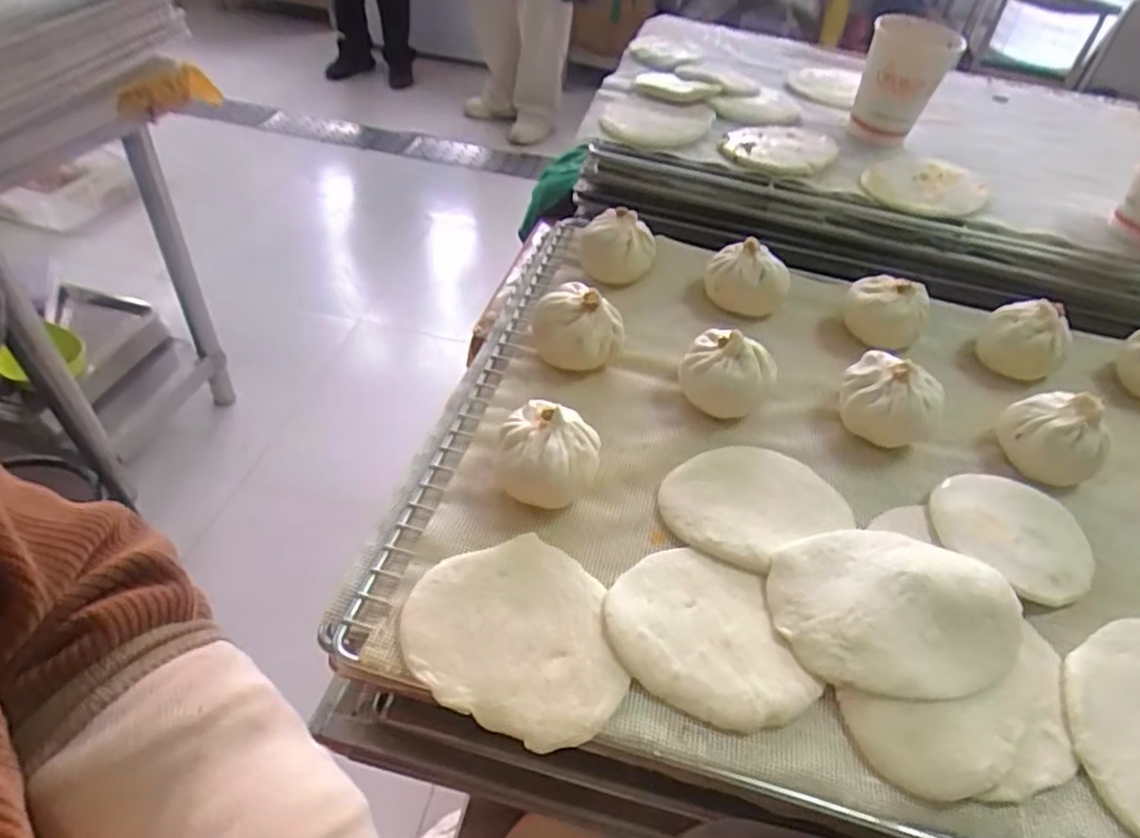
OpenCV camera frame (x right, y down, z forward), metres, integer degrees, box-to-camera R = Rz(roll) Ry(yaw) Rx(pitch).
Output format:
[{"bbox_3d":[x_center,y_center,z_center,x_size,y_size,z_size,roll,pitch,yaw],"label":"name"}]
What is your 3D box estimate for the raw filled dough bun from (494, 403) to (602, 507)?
[{"bbox_3d":[-0.012,0.018,0.367,0.054,0.041,0.047,9,44,1],"label":"raw filled dough bun"}]

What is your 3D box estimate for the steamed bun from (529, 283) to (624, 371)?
[{"bbox_3d":[0.003,-0.058,0.440,0.052,0.046,0.048,4,44,-4],"label":"steamed bun"}]

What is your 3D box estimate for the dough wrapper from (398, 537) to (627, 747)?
[{"bbox_3d":[-0.022,0.097,0.310,0.086,0.008,0.098,-30,55,-32],"label":"dough wrapper"}]

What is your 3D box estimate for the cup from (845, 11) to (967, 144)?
[{"bbox_3d":[0.293,-0.298,0.617,0.069,0.091,0.081,24,47,16],"label":"cup"}]

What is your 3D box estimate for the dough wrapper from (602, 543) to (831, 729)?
[{"bbox_3d":[0.067,0.097,0.320,0.096,0.007,0.076,21,46,14],"label":"dough wrapper"}]

